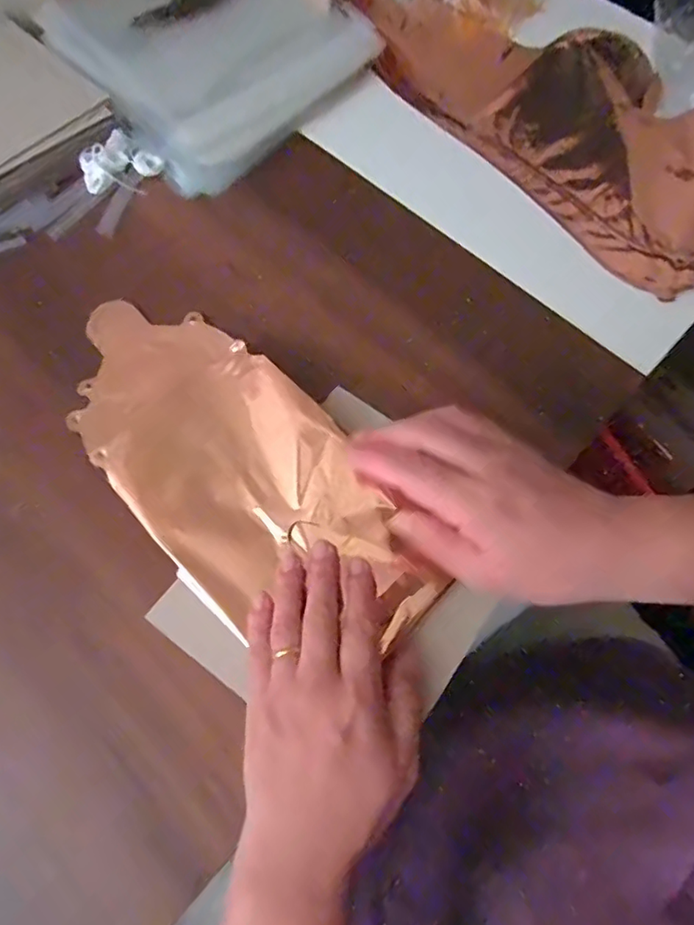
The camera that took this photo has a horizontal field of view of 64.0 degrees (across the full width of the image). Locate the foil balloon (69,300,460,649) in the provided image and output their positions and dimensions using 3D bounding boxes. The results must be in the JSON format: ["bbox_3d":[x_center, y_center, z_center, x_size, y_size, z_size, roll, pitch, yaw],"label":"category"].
[{"bbox_3d":[-0.074,-0.001,0.351,0.293,0.018,0.127,40,73,15],"label":"foil balloon"}]

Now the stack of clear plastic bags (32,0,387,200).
[{"bbox_3d":[-0.117,-0.358,0.470,0.223,0.047,0.225,42,74,14],"label":"stack of clear plastic bags"}]

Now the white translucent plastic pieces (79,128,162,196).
[{"bbox_3d":[-0.182,-0.237,0.441,0.058,0.013,0.048,-32,73,-12],"label":"white translucent plastic pieces"}]

